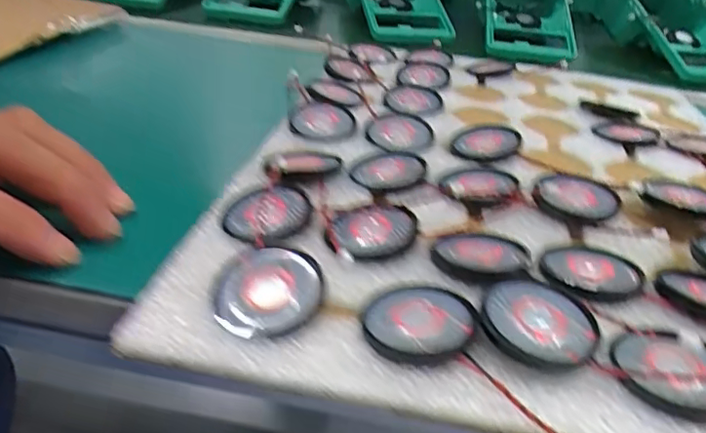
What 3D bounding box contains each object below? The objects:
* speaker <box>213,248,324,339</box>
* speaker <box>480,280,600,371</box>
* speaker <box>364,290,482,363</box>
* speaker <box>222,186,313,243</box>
[{"bbox_3d":[-0.026,0.023,0.167,0.031,0.004,0.033,3,46,1],"label":"speaker"},{"bbox_3d":[0.054,0.029,0.158,0.031,0.009,0.032,5,30,-3],"label":"speaker"},{"bbox_3d":[0.020,0.030,0.162,0.032,0.005,0.032,5,30,-3],"label":"speaker"},{"bbox_3d":[-0.031,-0.001,0.202,0.029,0.007,0.033,13,31,12],"label":"speaker"}]

